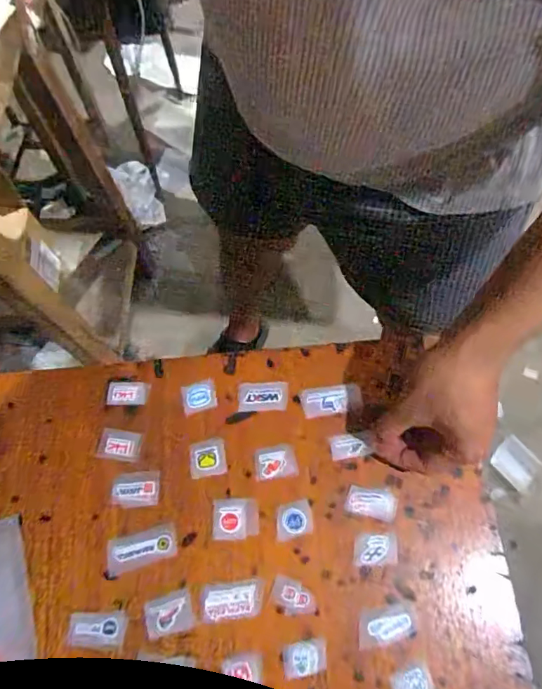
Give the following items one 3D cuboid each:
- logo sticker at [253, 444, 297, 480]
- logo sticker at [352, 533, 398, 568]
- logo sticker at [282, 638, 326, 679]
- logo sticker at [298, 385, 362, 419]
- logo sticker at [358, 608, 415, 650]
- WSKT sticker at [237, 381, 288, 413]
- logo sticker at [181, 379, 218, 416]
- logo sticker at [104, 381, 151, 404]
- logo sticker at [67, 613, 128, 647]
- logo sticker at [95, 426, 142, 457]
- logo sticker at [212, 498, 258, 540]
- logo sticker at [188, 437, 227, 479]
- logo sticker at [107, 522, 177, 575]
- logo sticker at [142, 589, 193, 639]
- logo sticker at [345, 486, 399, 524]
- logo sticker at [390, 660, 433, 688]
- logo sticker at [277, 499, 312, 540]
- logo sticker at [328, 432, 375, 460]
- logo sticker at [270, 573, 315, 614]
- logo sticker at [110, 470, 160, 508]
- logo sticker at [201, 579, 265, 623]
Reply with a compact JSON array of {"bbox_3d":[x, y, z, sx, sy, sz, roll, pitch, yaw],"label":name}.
[{"bbox_3d":[0.003,0.107,0.436,0.038,0.004,0.028,-7,70,-1],"label":"logo sticker"},{"bbox_3d":[0.089,0.176,0.410,0.037,0.004,0.027,0,70,1],"label":"logo sticker"},{"bbox_3d":[0.027,0.253,0.384,0.037,0.004,0.022,-13,70,-4],"label":"logo sticker"},{"bbox_3d":[0.056,0.053,0.453,0.057,0.004,0.025,-10,72,3],"label":"logo sticker"},{"bbox_3d":[0.094,0.232,0.390,0.046,0.004,0.024,-7,70,-2],"label":"logo sticker"},{"bbox_3d":[-0.008,0.049,0.455,0.046,0.004,0.028,-2,70,1],"label":"WSKT sticker"},{"bbox_3d":[-0.069,0.050,0.455,0.032,0.004,0.029,-15,70,-4],"label":"logo sticker"},{"bbox_3d":[-0.139,0.047,0.459,0.039,0.004,0.022,2,70,2],"label":"logo sticker"},{"bbox_3d":[-0.144,0.235,0.393,0.045,0.004,0.024,3,65,-2],"label":"logo sticker"},{"bbox_3d":[-0.141,0.092,0.444,0.039,0.004,0.026,6,66,1],"label":"logo sticker"},{"bbox_3d":[-0.032,0.153,0.419,0.040,0.004,0.034,-2,70,1],"label":"logo sticker"},{"bbox_3d":[-0.058,0.104,0.437,0.033,0.004,0.032,-9,70,-2],"label":"logo sticker"},{"bbox_3d":[-0.113,0.177,0.416,0.060,0.004,0.029,-17,70,-5],"label":"logo sticker"},{"bbox_3d":[-0.086,0.224,0.396,0.039,0.004,0.028,-17,70,-5],"label":"logo sticker"},{"bbox_3d":[0.088,0.140,0.422,0.043,0.004,0.024,13,71,6],"label":"logo sticker"},{"bbox_3d":[0.111,0.271,0.378,0.032,0.004,0.032,-15,78,3],"label":"logo sticker"},{"bbox_3d":[0.019,0.154,0.418,0.032,0.004,0.028,-13,70,-4],"label":"logo sticker"},{"bbox_3d":[0.071,0.093,0.436,0.033,0.005,0.021,-7,70,-1],"label":"logo sticker"},{"bbox_3d":[0.019,0.211,0.398,0.037,0.004,0.025,17,71,7],"label":"logo sticker"},{"bbox_3d":[-0.122,0.131,0.430,0.041,0.004,0.030,-4,70,0],"label":"logo sticker"},{"bbox_3d":[-0.033,0.214,0.398,0.054,0.004,0.028,-7,70,-1],"label":"logo sticker"}]

